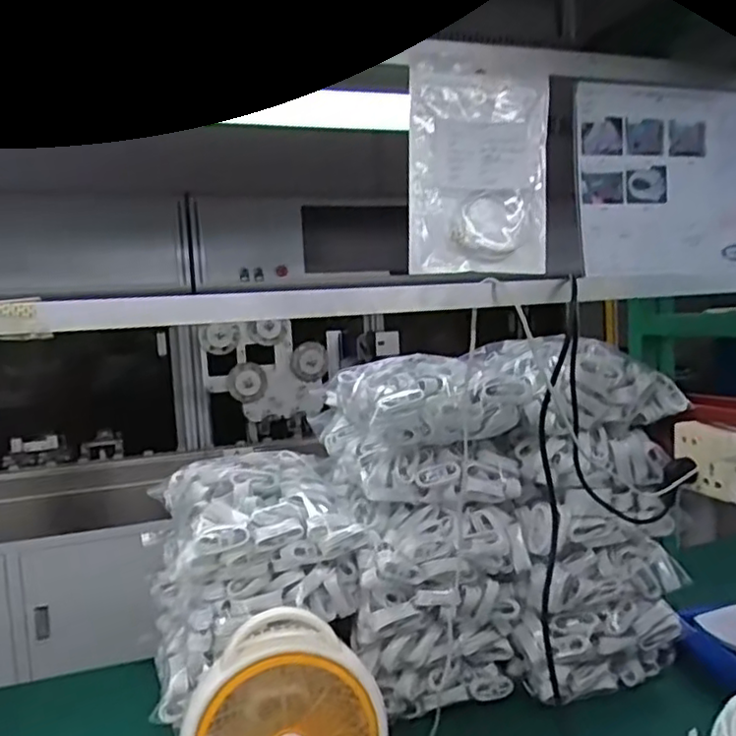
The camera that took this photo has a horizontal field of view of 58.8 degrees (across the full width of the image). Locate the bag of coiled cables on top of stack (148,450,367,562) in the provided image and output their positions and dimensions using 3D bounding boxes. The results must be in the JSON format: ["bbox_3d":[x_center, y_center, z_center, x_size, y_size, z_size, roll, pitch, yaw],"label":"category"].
[{"bbox_3d":[-0.162,0.184,0.951,0.248,0.078,0.309,-5,6,-20],"label":"bag of coiled cables on top of stack"}]

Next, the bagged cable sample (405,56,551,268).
[{"bbox_3d":[0.111,-0.195,0.644,0.143,0.192,0.024,-5,6,-20],"label":"bagged cable sample"}]

